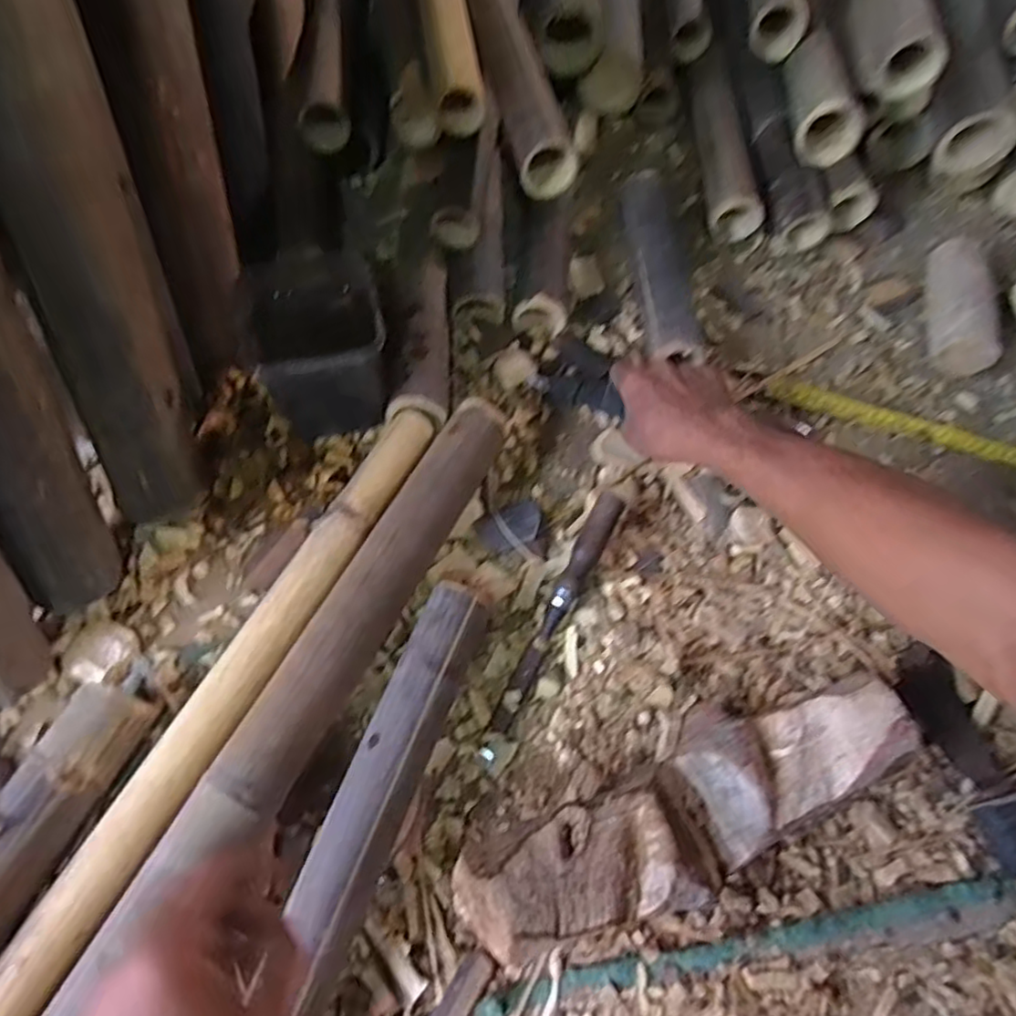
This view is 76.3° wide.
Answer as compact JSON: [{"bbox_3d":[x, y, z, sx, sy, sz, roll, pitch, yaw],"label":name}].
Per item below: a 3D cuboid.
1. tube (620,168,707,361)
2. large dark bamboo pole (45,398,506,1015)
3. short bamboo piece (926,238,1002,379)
[{"bbox_3d":[0.159,-0.262,0.692,0.056,0.053,0.274,-1,64,-3],"label":"tube"},{"bbox_3d":[-0.162,0.168,0.440,0.050,0.042,0.633,25,63,9],"label":"large dark bamboo pole"},{"bbox_3d":[0.498,-0.228,0.704,0.053,0.073,0.166,13,64,4],"label":"short bamboo piece"}]

